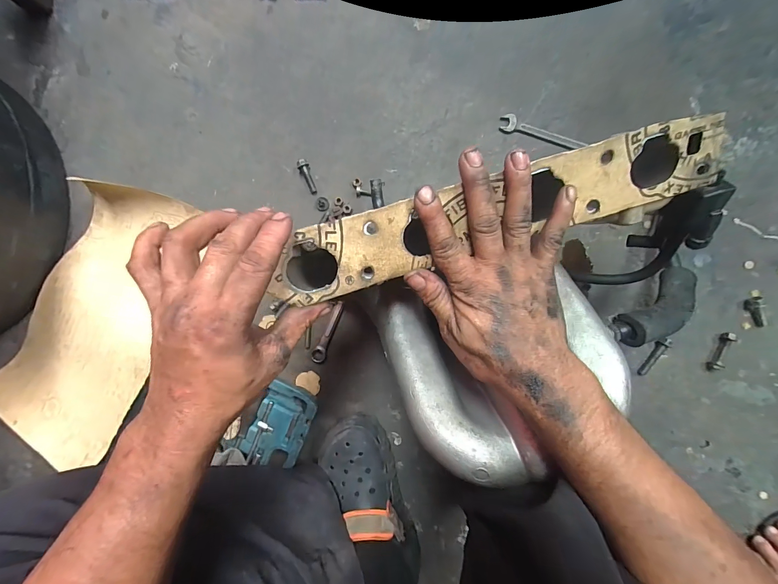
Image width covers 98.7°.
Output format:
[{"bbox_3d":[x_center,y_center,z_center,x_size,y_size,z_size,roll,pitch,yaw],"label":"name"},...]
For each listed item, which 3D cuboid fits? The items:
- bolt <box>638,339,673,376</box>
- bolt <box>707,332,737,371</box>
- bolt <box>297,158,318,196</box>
[{"bbox_3d":[0.369,0.091,0.466,0.014,0.011,0.061,22,114,3],"label":"bolt"},{"bbox_3d":[0.449,0.081,0.450,0.012,0.015,0.056,15,95,4],"label":"bolt"},{"bbox_3d":[-0.121,-0.171,0.494,0.014,0.012,0.052,-21,92,7],"label":"bolt"}]

